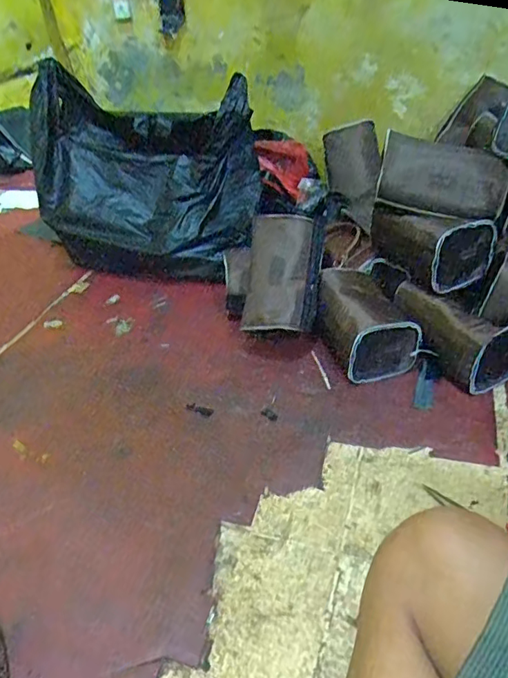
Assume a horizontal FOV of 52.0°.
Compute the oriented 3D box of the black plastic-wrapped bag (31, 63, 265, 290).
[{"bbox_3d":[-0.277,-0.417,1.335,0.561,0.395,0.299,13,40,23],"label":"black plastic-wrapped bag"}]

